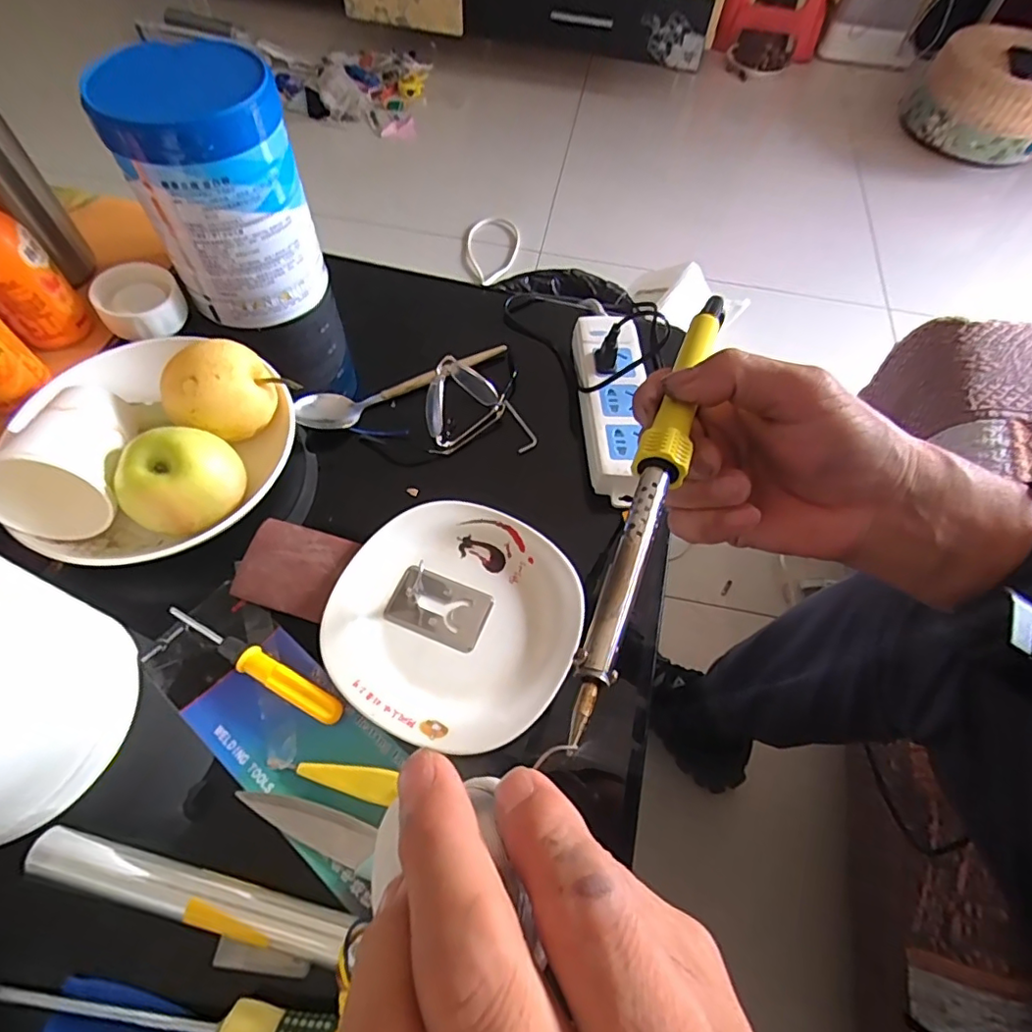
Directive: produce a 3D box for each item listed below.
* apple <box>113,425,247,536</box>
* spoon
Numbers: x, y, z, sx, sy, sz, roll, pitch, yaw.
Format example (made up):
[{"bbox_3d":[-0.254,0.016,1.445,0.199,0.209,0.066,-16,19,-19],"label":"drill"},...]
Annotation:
[{"bbox_3d":[-0.226,-0.022,0.378,0.061,0.060,0.068,9,60,1],"label":"apple"},{"bbox_3d":[-0.098,-0.120,0.478,0.193,0.025,0.036,-29,66,-20],"label":"spoon"}]

